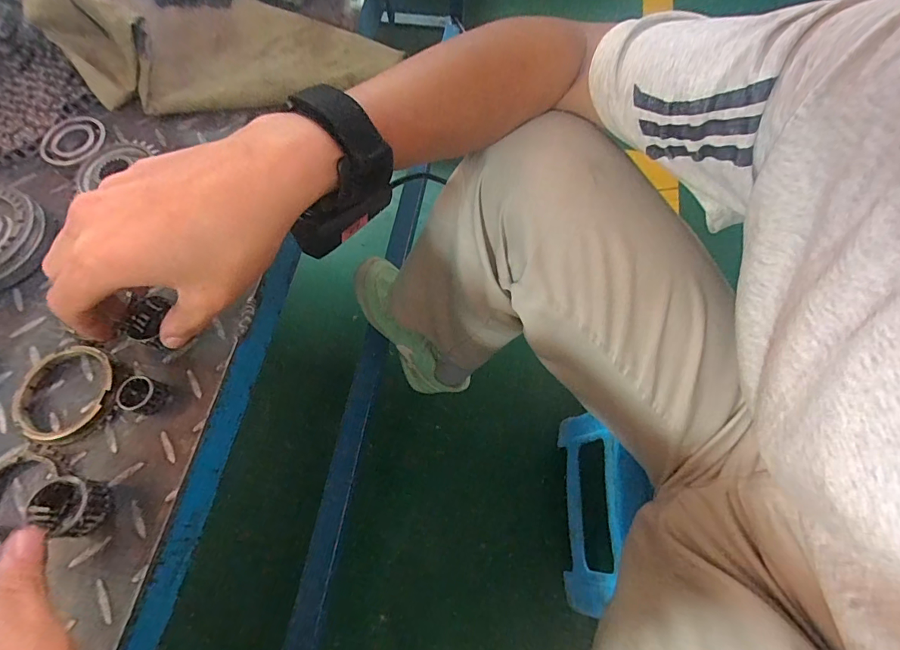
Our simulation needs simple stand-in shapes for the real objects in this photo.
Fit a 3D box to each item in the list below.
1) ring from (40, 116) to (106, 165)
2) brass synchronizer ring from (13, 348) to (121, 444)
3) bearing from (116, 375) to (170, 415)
[{"bbox_3d":[-0.302,-0.149,0.350,0.047,0.006,0.044,6,66,3],"label":"ring"},{"bbox_3d":[-0.240,0.042,0.275,0.059,0.008,0.059,0,66,0],"label":"brass synchronizer ring"},{"bbox_3d":[-0.190,0.043,0.269,0.021,0.017,0.021,0,66,0],"label":"bearing"}]

